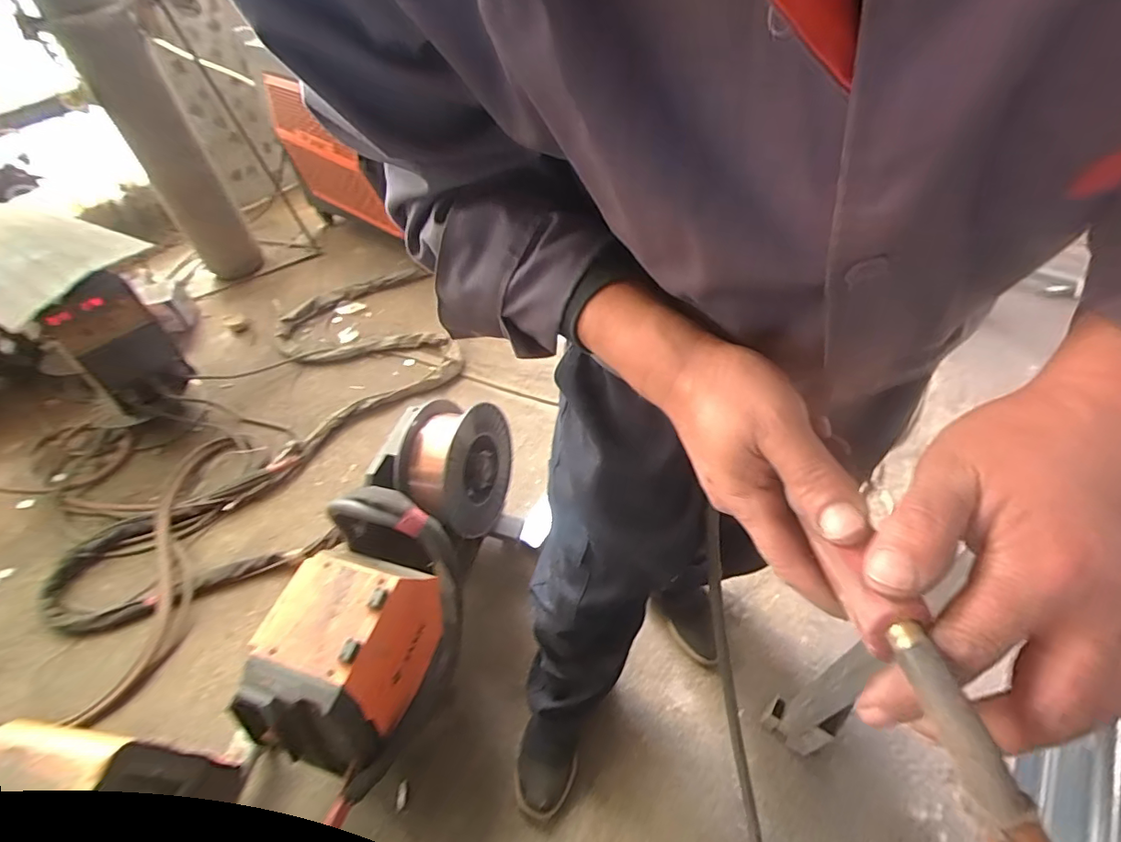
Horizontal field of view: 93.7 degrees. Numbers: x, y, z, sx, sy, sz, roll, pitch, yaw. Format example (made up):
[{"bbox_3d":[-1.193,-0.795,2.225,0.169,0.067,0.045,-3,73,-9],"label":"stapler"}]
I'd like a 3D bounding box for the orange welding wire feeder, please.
[{"bbox_3d":[-0.316,0.339,0.839,0.275,0.267,0.379,21,55,21],"label":"orange welding wire feeder"}]

